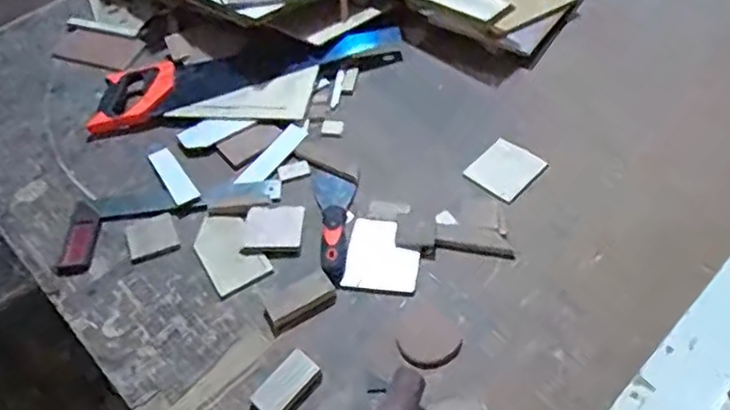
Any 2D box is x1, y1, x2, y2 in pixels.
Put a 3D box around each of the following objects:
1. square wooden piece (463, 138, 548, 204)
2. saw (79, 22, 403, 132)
[{"bbox_3d":[0.202,-0.051,0.902,0.084,0.004,0.095,39,68,23],"label":"square wooden piece"},{"bbox_3d":[-0.202,-0.230,1.079,0.540,0.047,0.128,-15,52,-4],"label":"saw"}]

